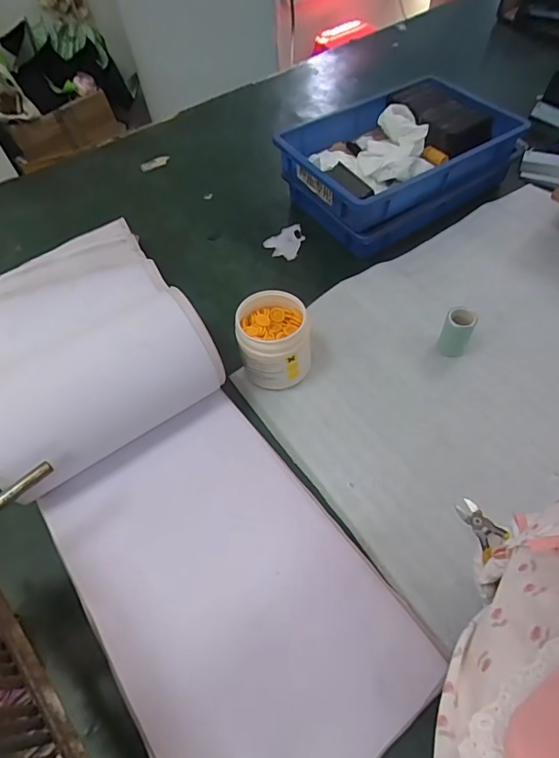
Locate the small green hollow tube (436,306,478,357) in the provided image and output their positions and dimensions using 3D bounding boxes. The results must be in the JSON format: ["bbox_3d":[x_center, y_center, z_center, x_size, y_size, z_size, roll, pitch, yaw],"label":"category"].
[{"bbox_3d":[0.246,-0.066,0.606,0.039,0.060,0.046,21,61,17],"label":"small green hollow tube"}]

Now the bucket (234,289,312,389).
[{"bbox_3d":[-0.008,-0.050,0.587,0.091,0.100,0.087,-2,57,3],"label":"bucket"}]

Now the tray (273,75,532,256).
[{"bbox_3d":[0.202,-0.385,0.768,0.359,0.105,0.237,-32,60,-15],"label":"tray"}]

